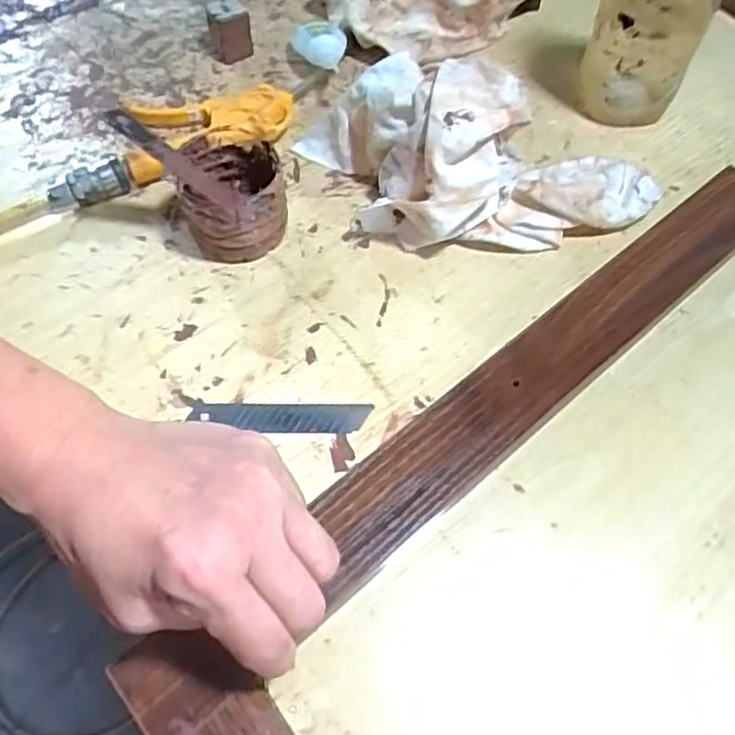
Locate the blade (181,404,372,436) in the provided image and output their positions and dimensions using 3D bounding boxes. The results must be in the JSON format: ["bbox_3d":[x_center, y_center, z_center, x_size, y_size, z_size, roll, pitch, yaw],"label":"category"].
[{"bbox_3d":[-0.047,0.028,0.370,0.095,0.004,0.019,1,58,1],"label":"blade"}]

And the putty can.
[{"bbox_3d":[-0.082,-0.103,0.418,0.059,0.053,0.065,-14,59,-9],"label":"putty can"}]

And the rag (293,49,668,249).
[{"bbox_3d":[0.073,-0.140,0.424,0.229,0.081,0.113,-4,58,-2],"label":"rag"}]

